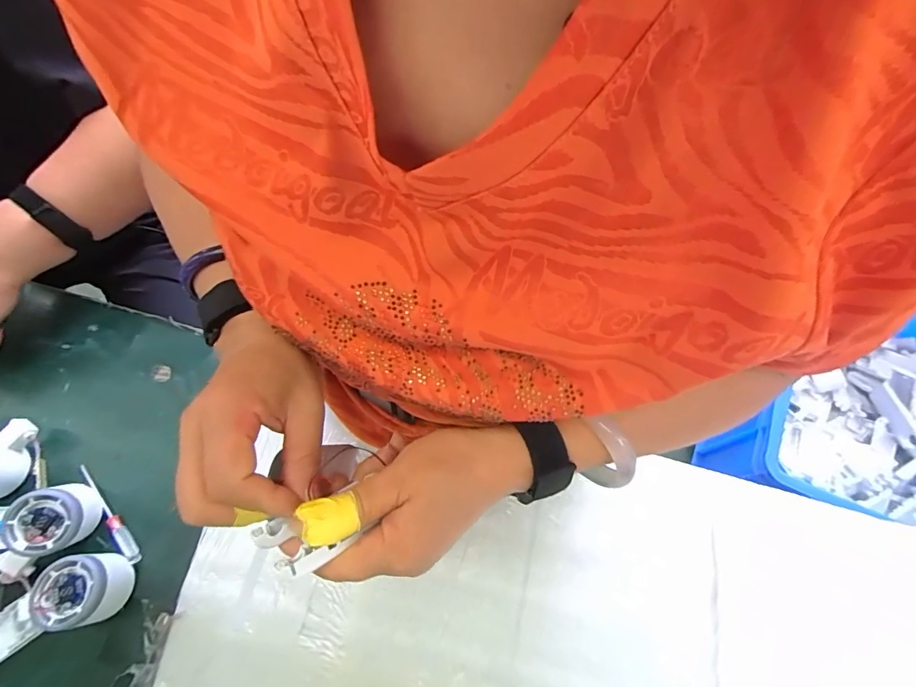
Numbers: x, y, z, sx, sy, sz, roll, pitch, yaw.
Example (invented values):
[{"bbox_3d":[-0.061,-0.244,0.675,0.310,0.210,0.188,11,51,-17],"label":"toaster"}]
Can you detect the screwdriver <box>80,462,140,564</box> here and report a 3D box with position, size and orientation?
[{"bbox_3d":[-0.358,0.171,0.449,0.012,0.008,0.122,-40,72,-16],"label":"screwdriver"}]

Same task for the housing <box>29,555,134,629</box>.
[{"bbox_3d":[-0.339,0.224,0.404,0.061,0.049,0.059,-7,67,-4],"label":"housing"}]

